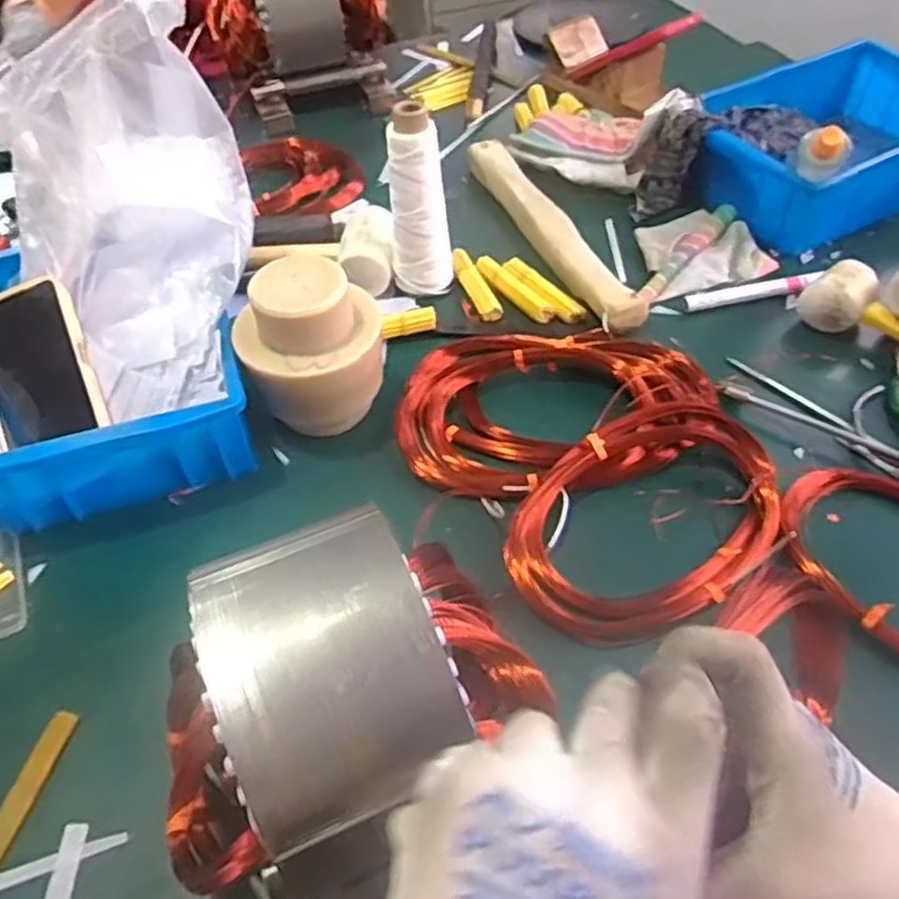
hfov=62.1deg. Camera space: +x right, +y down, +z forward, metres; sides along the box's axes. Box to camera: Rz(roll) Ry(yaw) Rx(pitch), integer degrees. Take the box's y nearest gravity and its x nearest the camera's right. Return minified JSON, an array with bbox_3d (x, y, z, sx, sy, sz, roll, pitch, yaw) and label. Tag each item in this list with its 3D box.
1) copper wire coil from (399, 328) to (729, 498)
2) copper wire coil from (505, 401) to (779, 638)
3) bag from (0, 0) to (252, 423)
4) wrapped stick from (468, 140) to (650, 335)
[{"bbox_3d":[0.085,-0.042,0.598,0.252,0.033,0.147,-7,50,-5],"label":"copper wire coil"},{"bbox_3d":[0.145,0.043,0.533,0.227,0.028,0.149,-35,58,-25],"label":"copper wire coil"},{"bbox_3d":[-0.244,-0.180,0.546,0.183,0.206,0.224,-14,50,-9],"label":"bag"},{"bbox_3d":[0.101,-0.230,0.761,0.041,0.023,0.337,-18,51,-12],"label":"wrapped stick"}]

